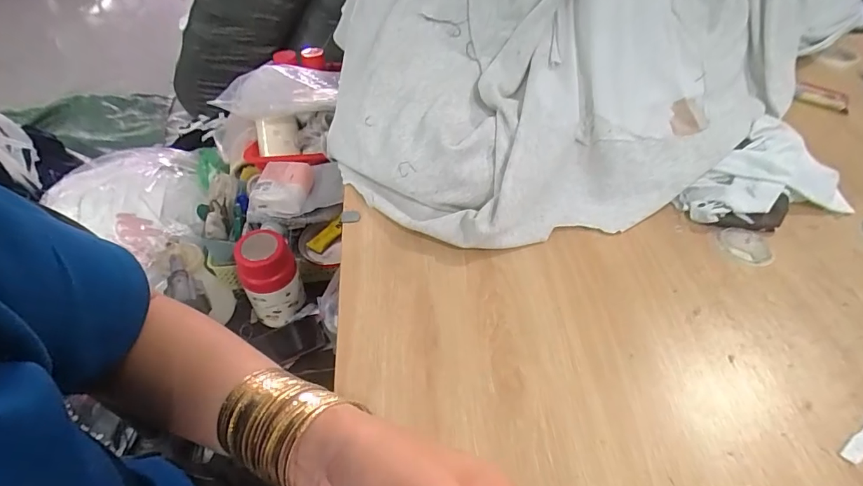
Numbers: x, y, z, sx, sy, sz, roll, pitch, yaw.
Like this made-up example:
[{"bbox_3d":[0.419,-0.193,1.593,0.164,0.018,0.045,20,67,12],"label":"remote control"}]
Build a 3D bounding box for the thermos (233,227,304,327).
[{"bbox_3d":[-0.290,0.064,0.795,0.093,0.171,0.096,-17,50,-16],"label":"thermos"}]

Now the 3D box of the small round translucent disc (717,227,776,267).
[{"bbox_3d":[0.389,0.003,0.539,0.060,0.008,0.051,9,49,7],"label":"small round translucent disc"}]

